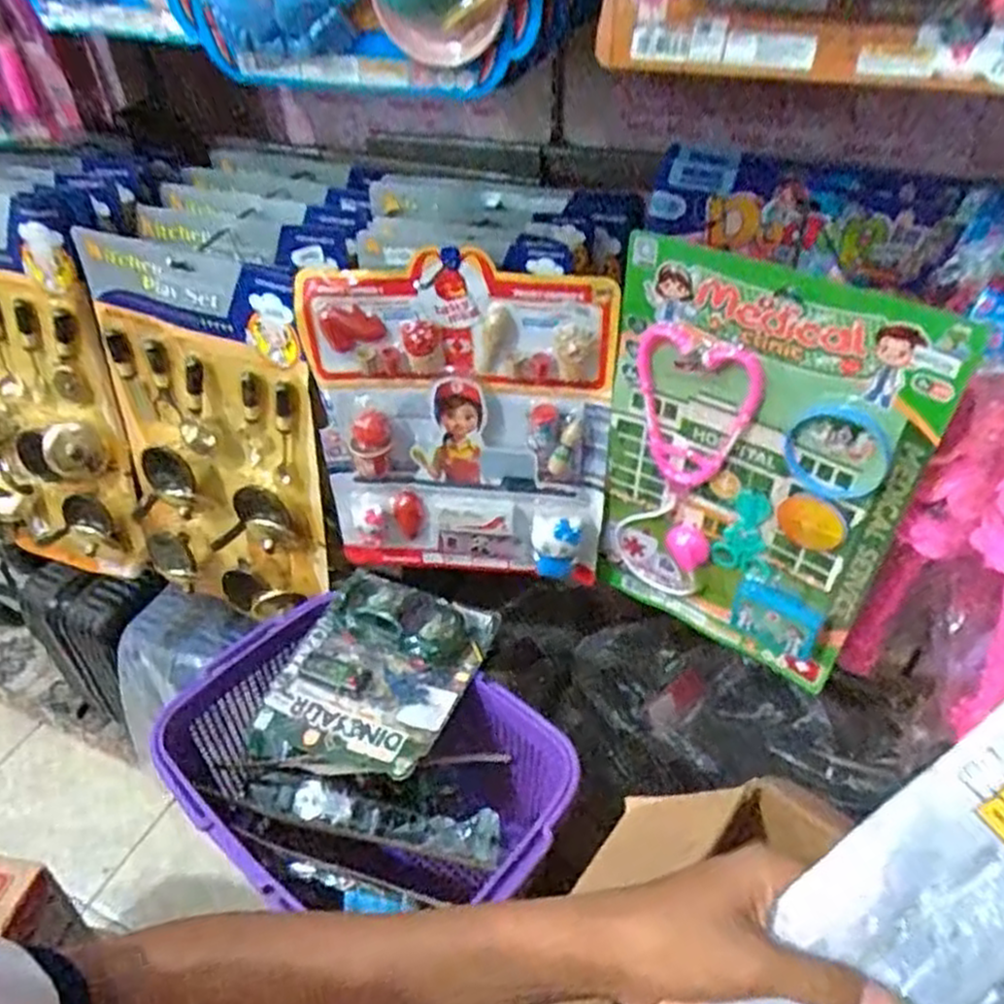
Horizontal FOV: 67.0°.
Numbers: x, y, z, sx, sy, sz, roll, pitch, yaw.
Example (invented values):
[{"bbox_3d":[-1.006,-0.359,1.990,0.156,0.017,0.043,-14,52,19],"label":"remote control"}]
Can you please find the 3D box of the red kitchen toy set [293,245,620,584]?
[{"bbox_3d":[-0.042,-0.067,0.807,0.302,0.371,0.058,8,42,11],"label":"red kitchen toy set"}]

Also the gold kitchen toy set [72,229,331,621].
[{"bbox_3d":[-0.335,-0.063,0.908,0.277,0.464,0.048,11,34,17],"label":"gold kitchen toy set"}]

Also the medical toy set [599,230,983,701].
[{"bbox_3d":[0.225,-0.017,0.712,0.271,0.416,0.030,27,49,29],"label":"medical toy set"}]

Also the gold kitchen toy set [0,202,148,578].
[{"bbox_3d":[-0.627,-0.133,0.984,0.329,0.489,0.048,15,28,17],"label":"gold kitchen toy set"}]

